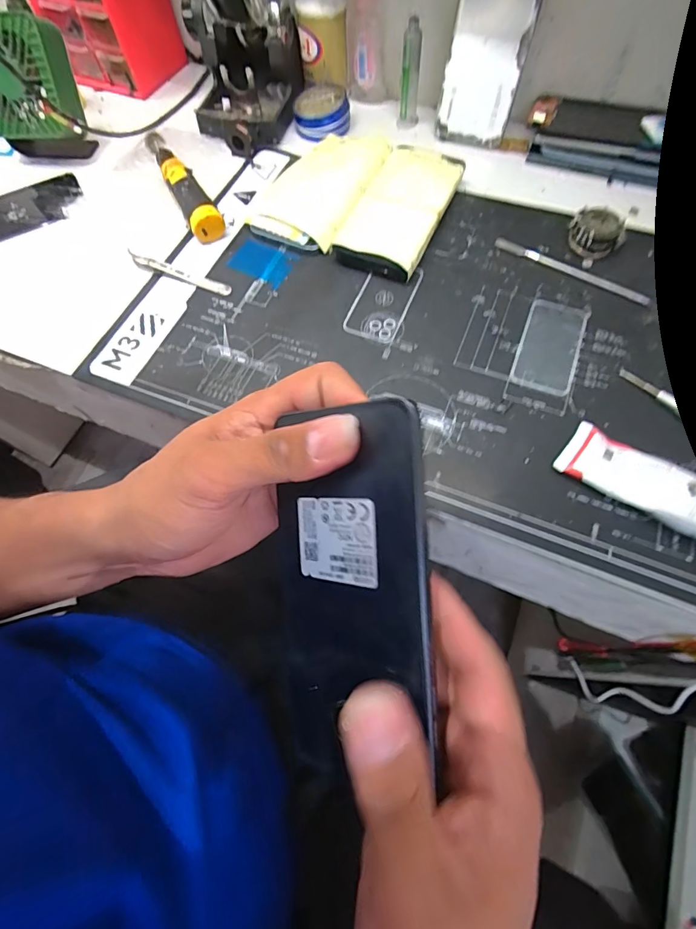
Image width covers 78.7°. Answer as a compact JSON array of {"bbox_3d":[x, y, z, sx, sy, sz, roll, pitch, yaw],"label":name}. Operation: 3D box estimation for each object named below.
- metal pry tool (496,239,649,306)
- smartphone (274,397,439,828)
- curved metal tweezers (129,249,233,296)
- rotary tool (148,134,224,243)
[{"bbox_3d":[0.197,-0.174,0.378,0.138,0.005,0.012,34,72,16],"label":"metal pry tool"},{"bbox_3d":[0.000,0.059,0.177,0.072,0.004,0.163,-1,93,36],"label":"smartphone"},{"bbox_3d":[-0.157,-0.177,0.394,0.105,0.010,0.012,21,69,11],"label":"curved metal tweezers"},{"bbox_3d":[-0.172,-0.291,0.434,0.029,0.030,0.169,-28,68,-9],"label":"rotary tool"}]

